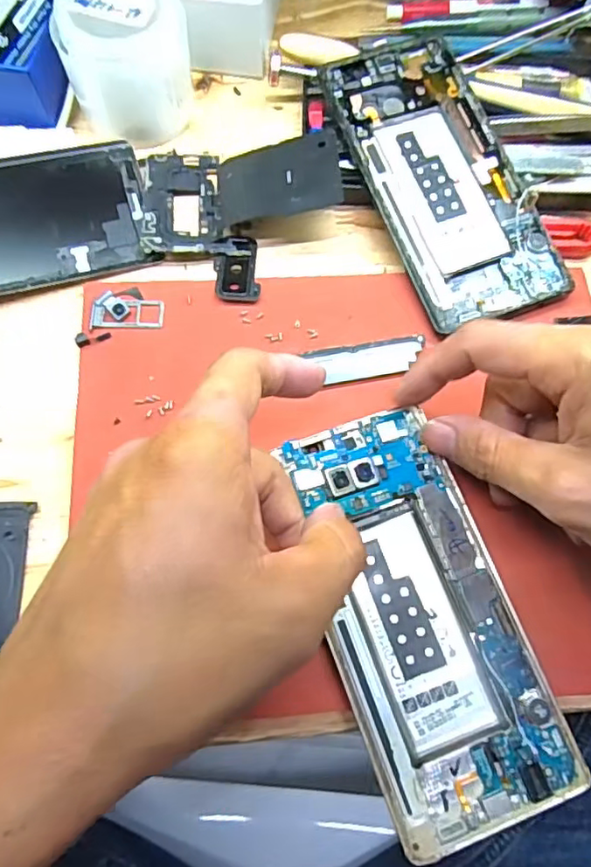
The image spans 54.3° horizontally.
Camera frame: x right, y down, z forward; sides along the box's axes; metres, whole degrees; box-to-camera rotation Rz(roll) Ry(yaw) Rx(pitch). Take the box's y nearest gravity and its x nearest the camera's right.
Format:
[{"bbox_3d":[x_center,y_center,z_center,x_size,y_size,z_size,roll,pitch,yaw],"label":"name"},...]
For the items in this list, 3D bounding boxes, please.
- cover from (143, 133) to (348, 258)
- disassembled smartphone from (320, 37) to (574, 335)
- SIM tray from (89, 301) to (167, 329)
[{"bbox_3d":[-0.028,-0.122,0.291,0.098,0.026,0.065,-1,71,-2],"label":"cover"},{"bbox_3d":[0.073,-0.129,0.289,0.072,0.005,0.156,-19,78,-8],"label":"disassembled smartphone"},{"bbox_3d":[-0.079,-0.057,0.271,0.033,0.004,0.015,-4,71,-3],"label":"SIM tray"}]

